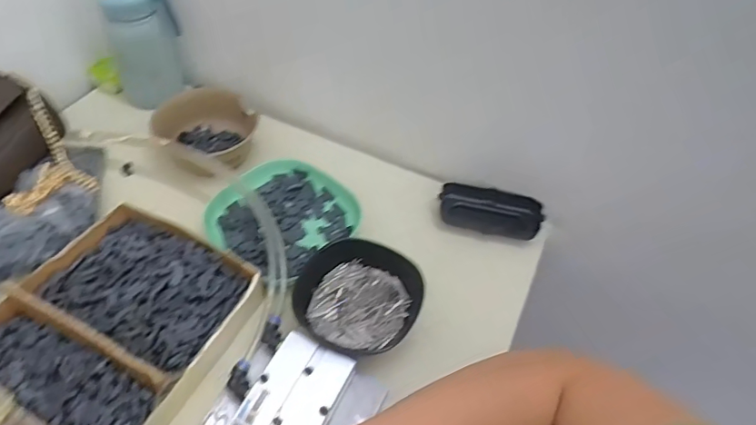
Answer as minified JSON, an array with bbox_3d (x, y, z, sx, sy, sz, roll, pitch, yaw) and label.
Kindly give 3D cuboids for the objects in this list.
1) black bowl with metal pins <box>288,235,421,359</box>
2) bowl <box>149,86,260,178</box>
[{"bbox_3d":[-0.019,0.080,0.463,0.103,0.040,0.100,2,50,-2],"label":"black bowl with metal pins"},{"bbox_3d":[-0.194,-0.085,0.571,0.108,0.065,0.107,3,50,-2],"label":"bowl"}]

